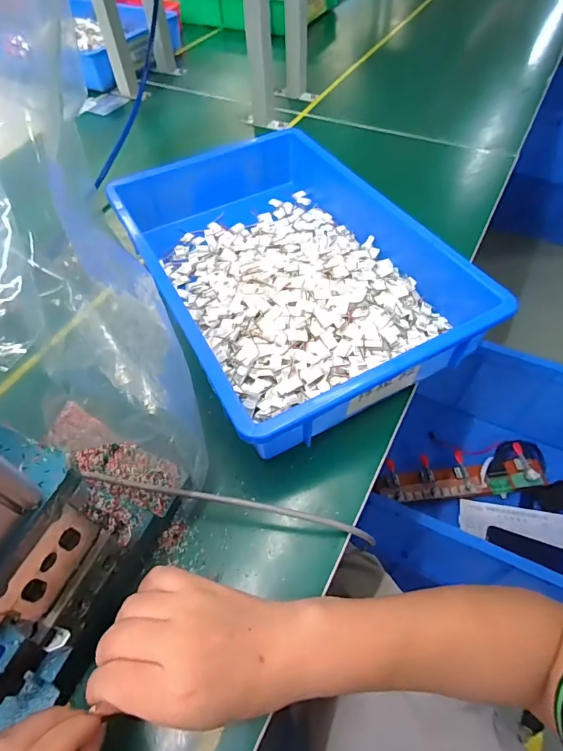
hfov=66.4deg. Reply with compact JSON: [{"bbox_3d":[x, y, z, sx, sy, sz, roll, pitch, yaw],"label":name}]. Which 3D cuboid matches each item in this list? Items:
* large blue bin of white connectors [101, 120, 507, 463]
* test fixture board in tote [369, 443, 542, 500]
[{"bbox_3d":[0.001,-0.135,0.506,0.291,0.076,0.427,-25,57,-15],"label":"large blue bin of white connectors"},{"bbox_3d":[0.385,0.218,0.923,0.360,0.080,0.093,-4,54,-1],"label":"test fixture board in tote"}]

